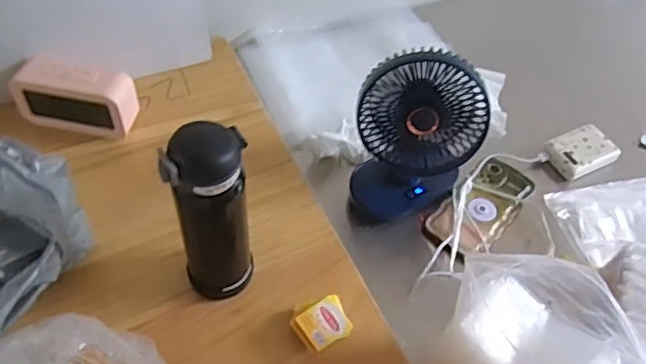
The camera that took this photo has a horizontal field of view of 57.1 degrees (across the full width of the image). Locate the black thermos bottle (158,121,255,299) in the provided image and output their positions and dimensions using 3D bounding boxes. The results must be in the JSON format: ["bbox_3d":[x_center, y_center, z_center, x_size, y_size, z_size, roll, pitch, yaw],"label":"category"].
[{"bbox_3d":[-0.103,0.035,0.545,0.067,0.204,0.054,10,51,6],"label":"black thermos bottle"}]

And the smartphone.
[{"bbox_3d":[0.207,0.025,0.756,0.076,0.019,0.171,38,59,25],"label":"smartphone"}]

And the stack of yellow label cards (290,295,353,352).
[{"bbox_3d":[-0.002,0.142,0.589,0.055,0.024,0.051,-18,54,-16],"label":"stack of yellow label cards"}]

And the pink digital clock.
[{"bbox_3d":[-0.297,-0.105,0.719,0.136,0.070,0.059,10,51,6],"label":"pink digital clock"}]

